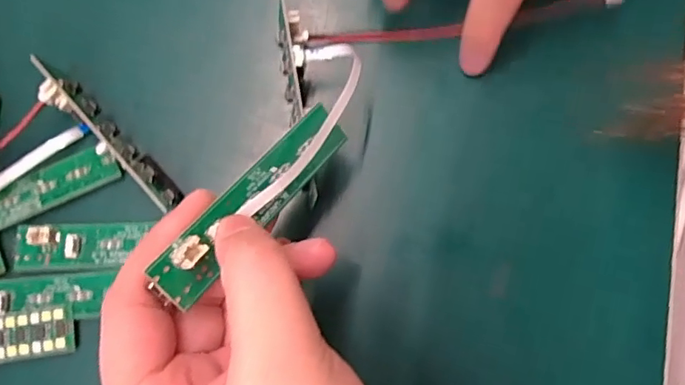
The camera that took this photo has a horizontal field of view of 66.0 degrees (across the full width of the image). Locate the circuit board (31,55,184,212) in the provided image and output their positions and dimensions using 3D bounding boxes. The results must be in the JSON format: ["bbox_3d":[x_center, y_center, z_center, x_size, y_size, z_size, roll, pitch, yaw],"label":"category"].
[{"bbox_3d":[-0.093,-0.022,0.207,0.074,0.014,0.013,45,83,-7],"label":"circuit board"}]

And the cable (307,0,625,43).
[{"bbox_3d":[0.048,-0.071,0.218,0.125,0.012,0.009,-6,79,13],"label":"cable"}]

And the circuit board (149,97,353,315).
[{"bbox_3d":[-0.027,0.001,0.170,0.017,0.011,0.080,37,60,7],"label":"circuit board"}]

